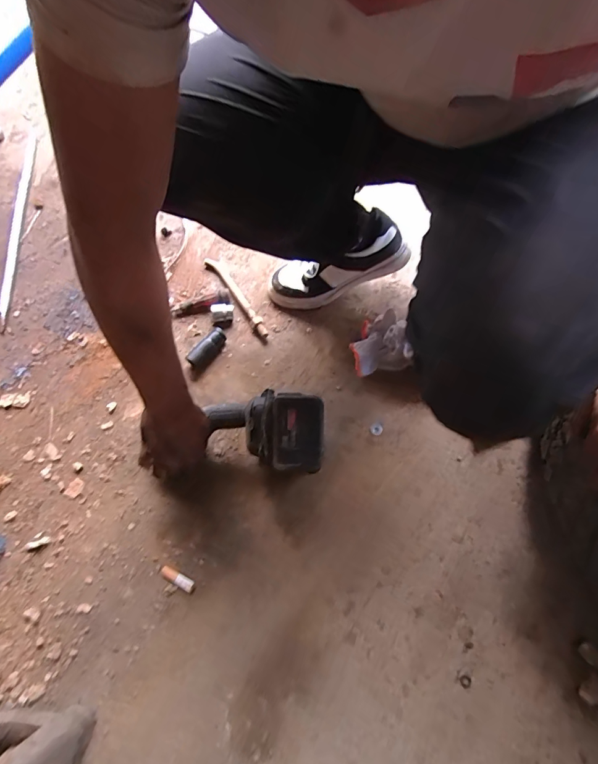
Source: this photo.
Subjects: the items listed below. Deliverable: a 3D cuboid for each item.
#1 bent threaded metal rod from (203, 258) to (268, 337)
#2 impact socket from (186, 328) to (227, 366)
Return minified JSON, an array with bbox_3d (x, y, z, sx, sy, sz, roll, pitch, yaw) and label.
[{"bbox_3d":[-0.122,-0.175,0.772,0.029,0.018,0.226,-34,69,-15],"label":"bent threaded metal rod"},{"bbox_3d":[-0.164,-0.060,0.710,0.028,0.029,0.081,33,69,15],"label":"impact socket"}]

